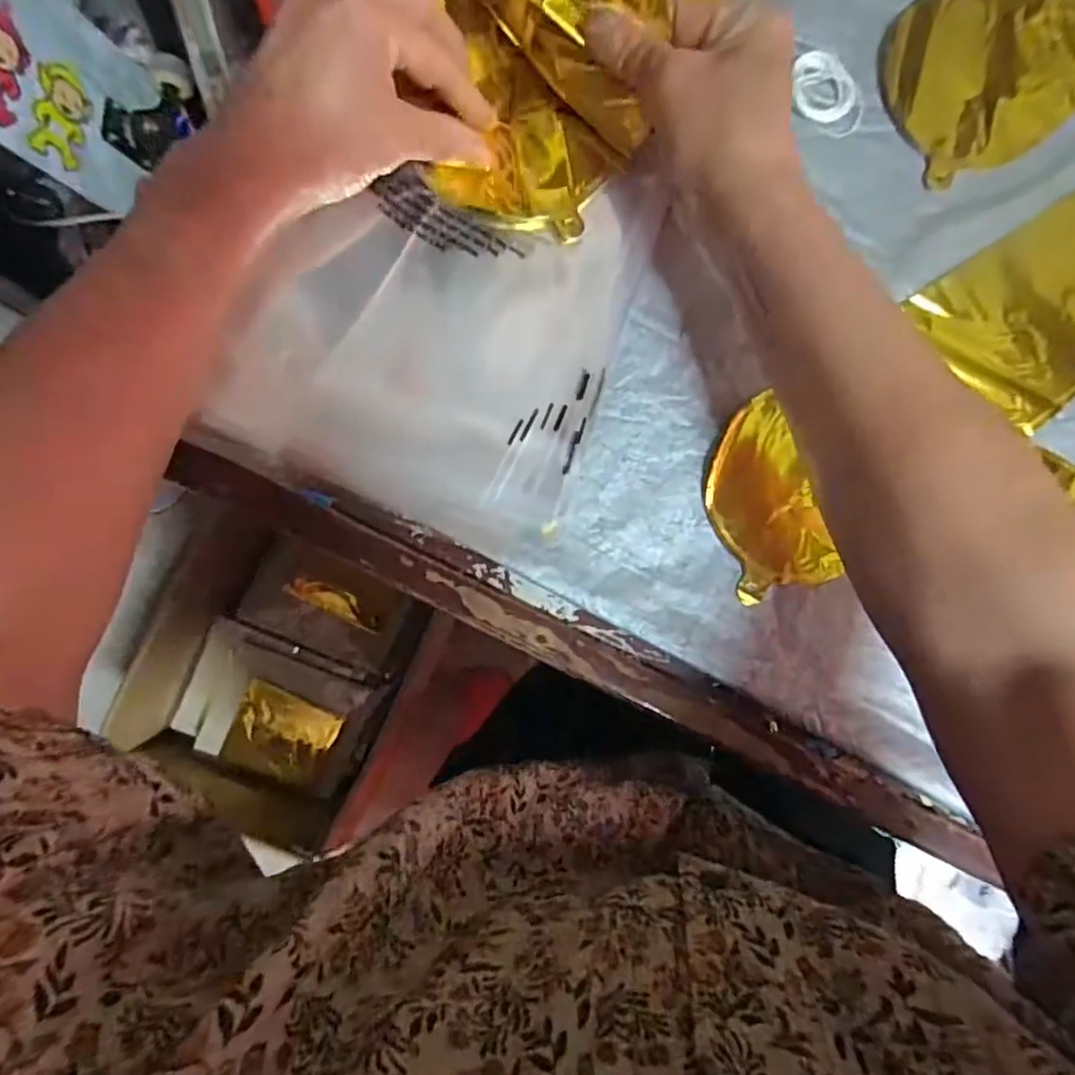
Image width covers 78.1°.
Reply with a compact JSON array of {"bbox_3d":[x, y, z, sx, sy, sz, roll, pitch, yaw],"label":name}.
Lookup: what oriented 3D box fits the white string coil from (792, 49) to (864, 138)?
[{"bbox_3d":[0.167,-0.256,0.382,0.037,0.006,0.050,-25,90,-5],"label":"white string coil"}]

